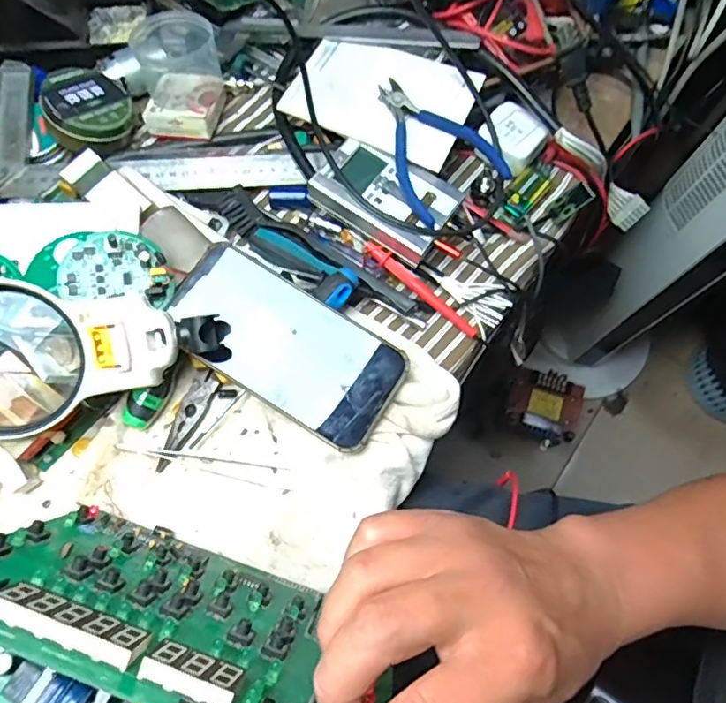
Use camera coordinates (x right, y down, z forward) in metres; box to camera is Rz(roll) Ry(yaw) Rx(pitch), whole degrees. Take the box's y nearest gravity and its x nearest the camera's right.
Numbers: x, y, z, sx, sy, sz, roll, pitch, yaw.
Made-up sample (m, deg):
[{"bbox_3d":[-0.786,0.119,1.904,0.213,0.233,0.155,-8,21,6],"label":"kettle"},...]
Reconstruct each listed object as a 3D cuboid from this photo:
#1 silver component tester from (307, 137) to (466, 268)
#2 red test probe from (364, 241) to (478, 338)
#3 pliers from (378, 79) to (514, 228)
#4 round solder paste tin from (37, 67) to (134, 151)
[{"bbox_3d":[0.016,-0.118,0.430,0.104,0.034,0.067,30,74,9],"label":"silver component tester"},{"bbox_3d":[0.044,-0.048,0.421,0.106,0.016,0.012,40,76,11],"label":"red test probe"},{"bbox_3d":[0.047,-0.158,0.424,0.080,0.021,0.116,-37,76,-12],"label":"pliers"},{"bbox_3d":[-0.226,-0.199,0.452,0.070,0.035,0.070,9,64,-19],"label":"round solder paste tin"}]

